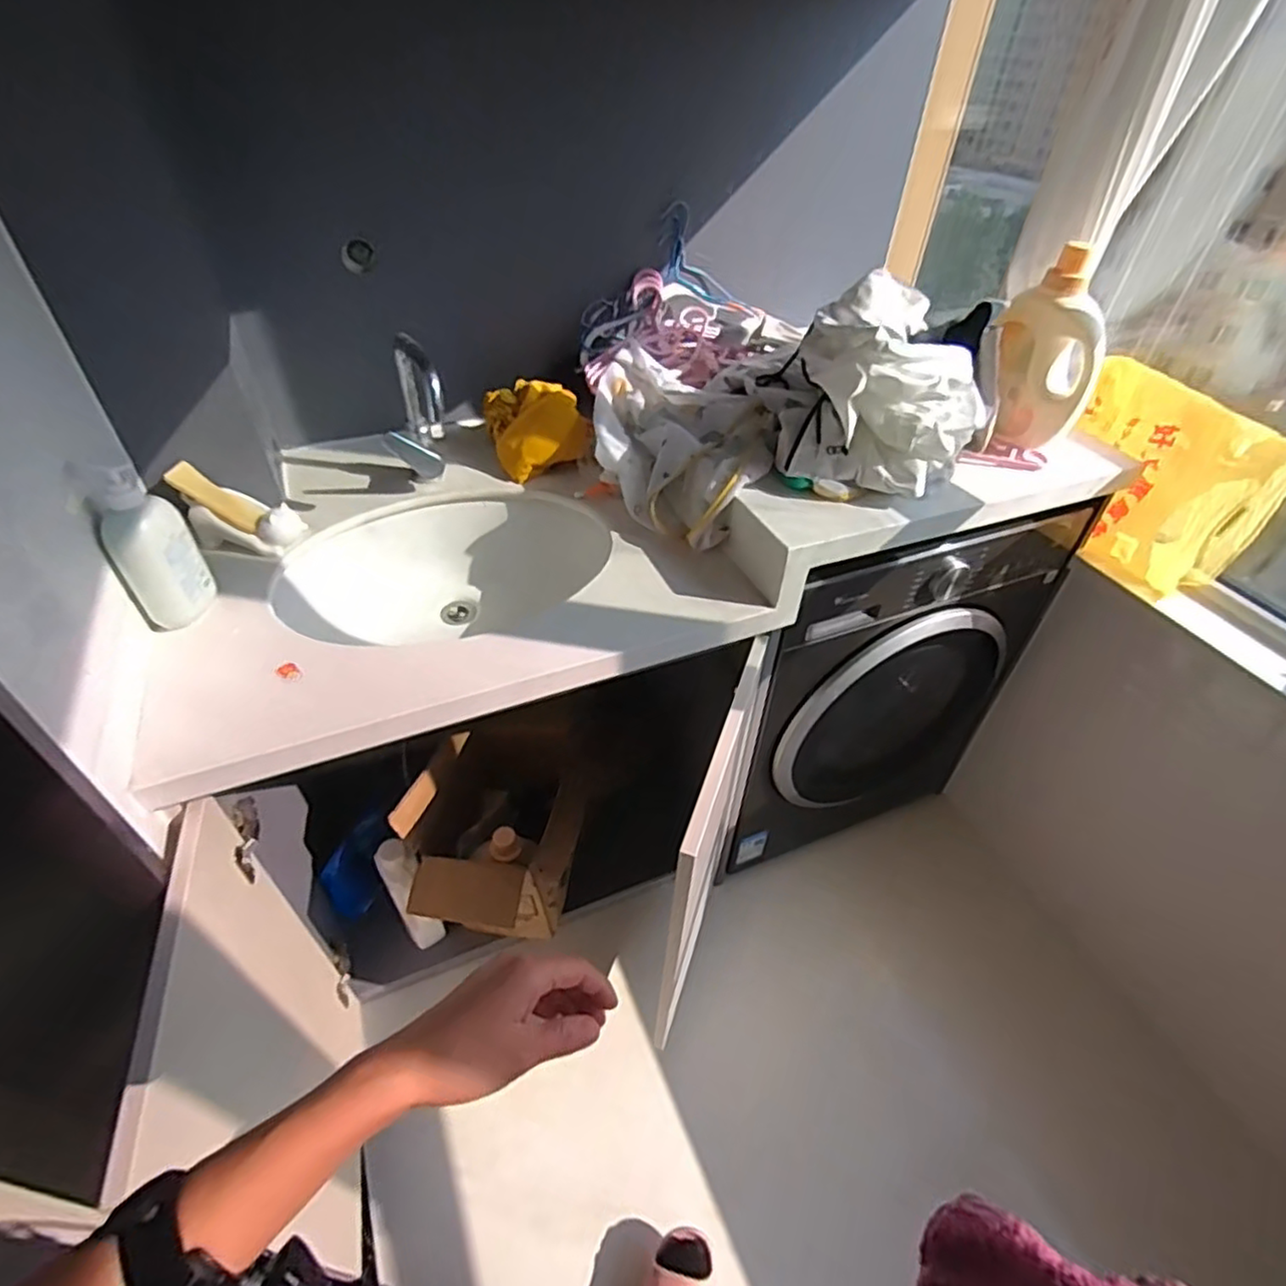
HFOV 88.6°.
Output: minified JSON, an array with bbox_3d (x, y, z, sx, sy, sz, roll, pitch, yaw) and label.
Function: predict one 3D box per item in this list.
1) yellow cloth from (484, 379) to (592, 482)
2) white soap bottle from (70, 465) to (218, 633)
[{"bbox_3d":[-0.181,-0.370,1.126,0.159,0.101,0.161,-14,47,-14],"label":"yellow cloth"},{"bbox_3d":[-0.575,-0.114,0.768,0.080,0.198,0.044,-30,53,-27],"label":"white soap bottle"}]

